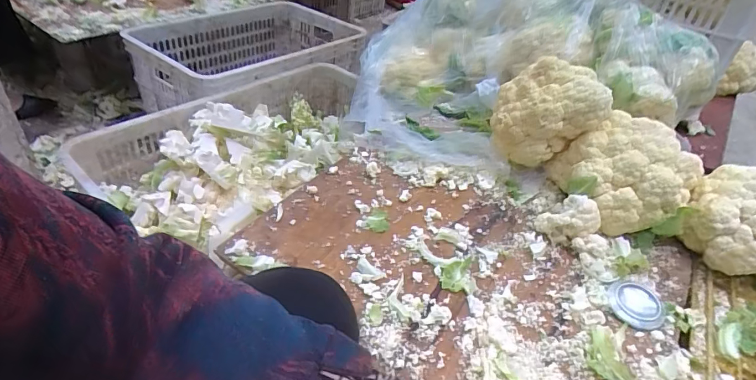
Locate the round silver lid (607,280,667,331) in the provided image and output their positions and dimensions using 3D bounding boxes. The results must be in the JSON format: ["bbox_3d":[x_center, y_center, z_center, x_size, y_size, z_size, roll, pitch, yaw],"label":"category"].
[{"bbox_3d":[0.307,0.132,0.515,0.061,0.005,0.074,31,45,27],"label":"round silver lid"}]

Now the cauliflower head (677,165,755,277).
[{"bbox_3d":[0.503,0.053,0.575,0.168,0.120,0.136,30,44,26],"label":"cauliflower head"}]

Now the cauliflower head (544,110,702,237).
[{"bbox_3d":[0.358,-0.022,0.629,0.171,0.126,0.155,-5,41,-14],"label":"cauliflower head"}]

